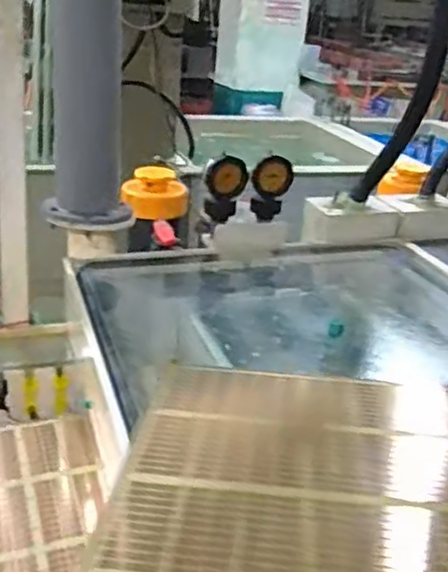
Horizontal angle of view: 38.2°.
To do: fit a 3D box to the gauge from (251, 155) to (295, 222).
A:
[{"bbox_3d":[0.085,-0.173,1.157,0.075,0.111,0.034,3,25,-4],"label":"gauge"}]

